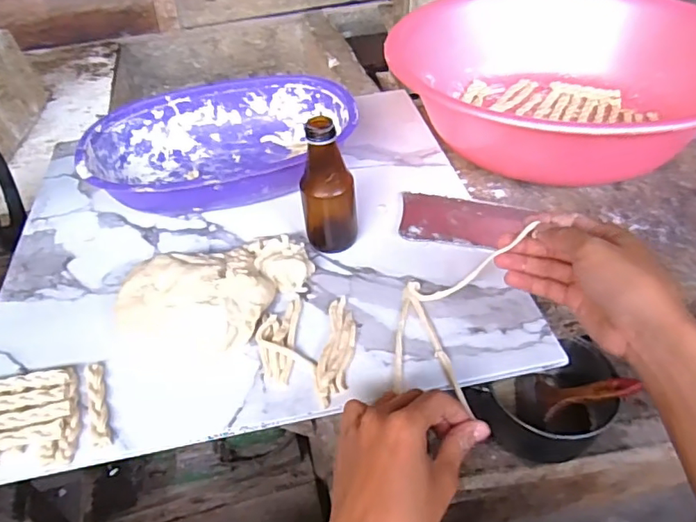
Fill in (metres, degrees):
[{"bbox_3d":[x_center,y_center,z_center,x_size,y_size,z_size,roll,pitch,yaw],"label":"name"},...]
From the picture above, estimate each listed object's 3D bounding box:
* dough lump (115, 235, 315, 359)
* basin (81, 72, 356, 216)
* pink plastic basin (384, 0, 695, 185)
[{"bbox_3d":[-0.117,0.030,0.481,0.177,0.041,0.106,-16,46,-14],"label":"dough lump"},{"bbox_3d":[-0.144,-0.131,0.631,0.292,0.074,0.213,-19,47,-17],"label":"basin"},{"bbox_3d":[0.282,-0.230,0.697,0.371,0.124,0.371,-1,44,1],"label":"pink plastic basin"}]

